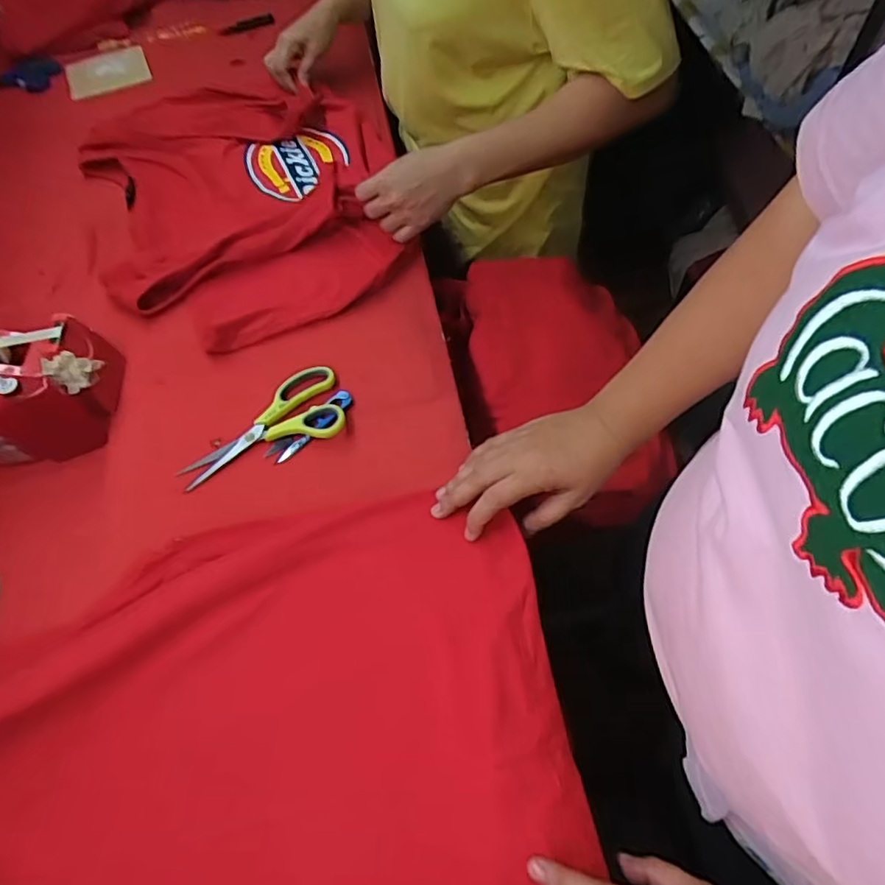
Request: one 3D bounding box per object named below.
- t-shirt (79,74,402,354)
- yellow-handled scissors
[{"bbox_3d":[-0.259,-0.345,0.770,0.390,0.044,0.497,-23,62,-5],"label":"t-shirt"},{"bbox_3d":[-0.188,-0.019,0.605,0.173,0.016,0.089,-24,62,-6],"label":"yellow-handled scissors"}]

